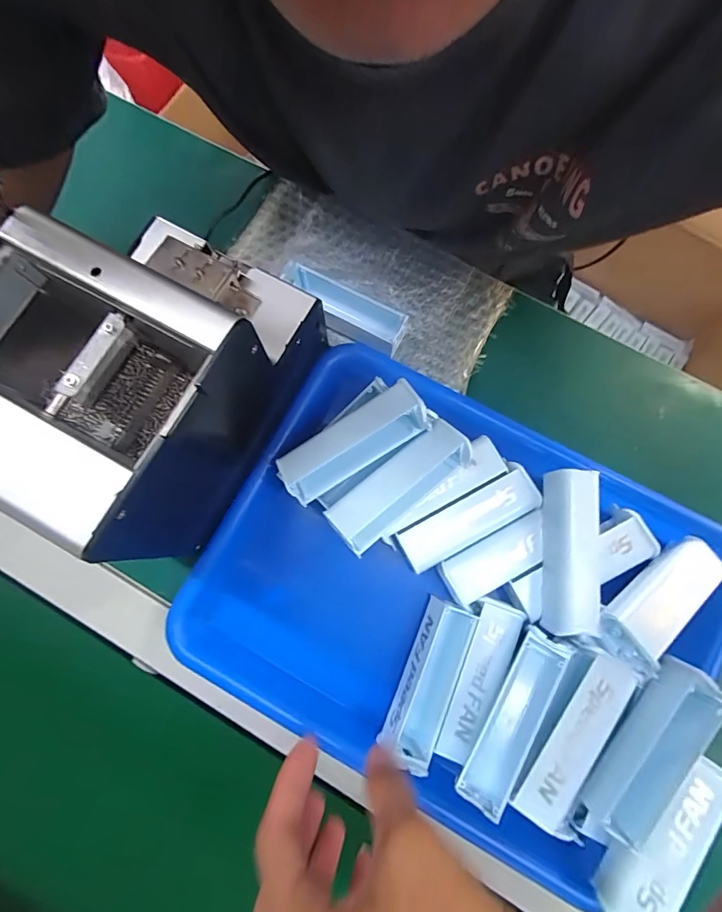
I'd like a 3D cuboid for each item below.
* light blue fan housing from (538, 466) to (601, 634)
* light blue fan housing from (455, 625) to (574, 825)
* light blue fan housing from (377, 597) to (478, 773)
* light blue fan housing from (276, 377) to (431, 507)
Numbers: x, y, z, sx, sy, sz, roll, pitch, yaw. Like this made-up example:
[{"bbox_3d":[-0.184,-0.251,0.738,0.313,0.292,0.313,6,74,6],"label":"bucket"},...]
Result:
[{"bbox_3d":[0.135,0.060,0.268,0.026,0.030,0.099,6,80,2],"label":"light blue fan housing"},{"bbox_3d":[0.091,0.155,0.252,0.023,0.039,0.101,29,81,6],"label":"light blue fan housing"},{"bbox_3d":[0.044,0.147,0.271,0.032,0.021,0.100,24,81,5],"label":"light blue fan housing"},{"bbox_3d":[-0.006,-0.008,0.276,0.102,0.027,0.031,-36,54,2],"label":"light blue fan housing"}]

